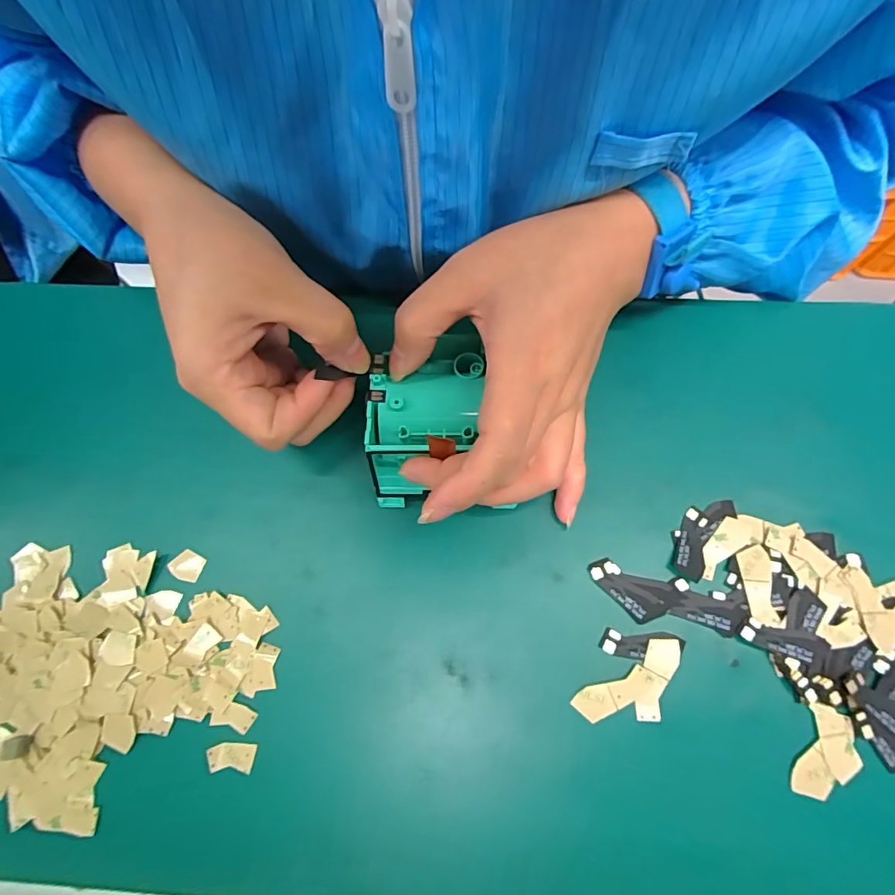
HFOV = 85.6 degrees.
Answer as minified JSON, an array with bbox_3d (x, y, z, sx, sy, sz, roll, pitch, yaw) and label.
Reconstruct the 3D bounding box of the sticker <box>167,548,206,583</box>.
[{"bbox_3d":[-0.133,0.060,0.246,0.017,0.004,0.014,26,74,9],"label":"sticker"}]

